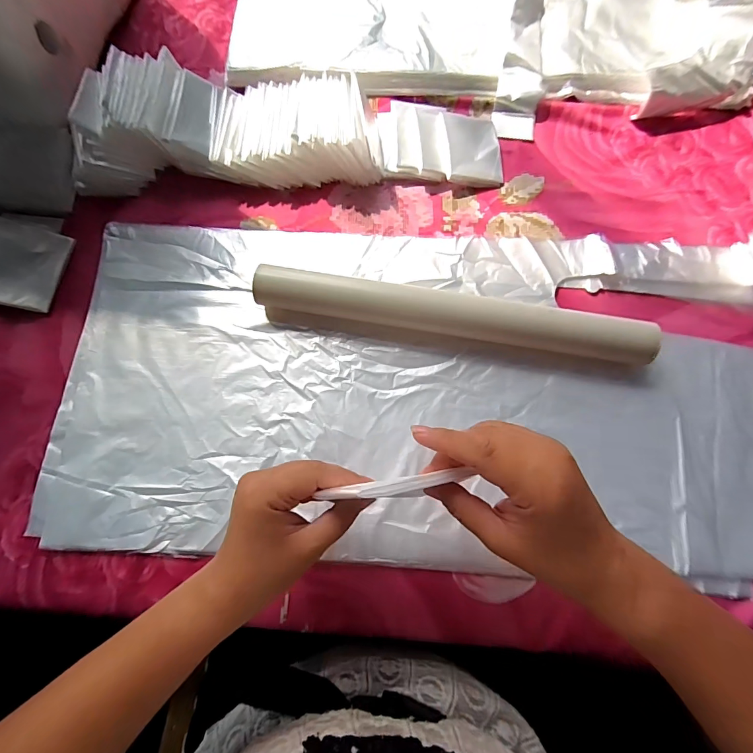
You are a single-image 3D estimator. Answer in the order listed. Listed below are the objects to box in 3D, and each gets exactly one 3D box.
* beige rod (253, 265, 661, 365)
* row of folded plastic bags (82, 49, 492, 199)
[{"bbox_3d":[0.066,-0.058,0.353,0.351,0.040,0.037,10,75,3],"label":"beige rod"},{"bbox_3d":[-0.090,-0.261,0.399,0.459,0.049,0.120,2,75,1],"label":"row of folded plastic bags"}]

